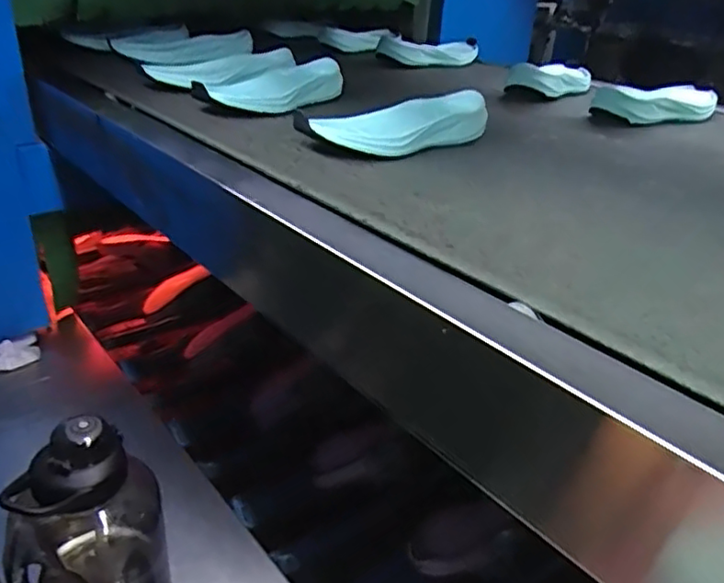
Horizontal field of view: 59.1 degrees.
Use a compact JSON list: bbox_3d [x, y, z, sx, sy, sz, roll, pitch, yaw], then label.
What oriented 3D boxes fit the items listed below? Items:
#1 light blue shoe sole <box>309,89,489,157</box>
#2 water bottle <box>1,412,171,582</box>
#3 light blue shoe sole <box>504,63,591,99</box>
[{"bbox_3d":[0.043,-0.171,0.659,0.205,0.047,0.057,-11,31,-22],"label":"light blue shoe sole"},{"bbox_3d":[-0.255,0.224,0.593,0.127,0.226,0.121,-14,36,-23],"label":"water bottle"},{"bbox_3d":[0.289,-0.327,0.973,0.092,0.048,0.199,22,36,28],"label":"light blue shoe sole"}]

